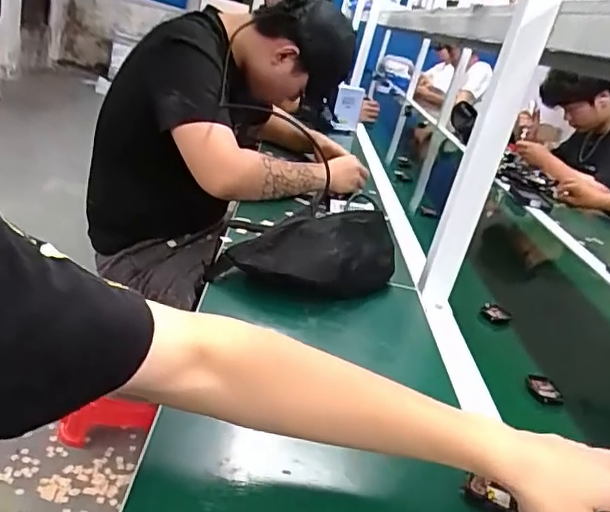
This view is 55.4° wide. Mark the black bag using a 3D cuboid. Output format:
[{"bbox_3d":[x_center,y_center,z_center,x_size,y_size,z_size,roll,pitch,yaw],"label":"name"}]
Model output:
[{"bbox_3d":[0.011,-0.002,0.793,0.263,0.090,0.120,-1,27,-34],"label":"black bag"}]

